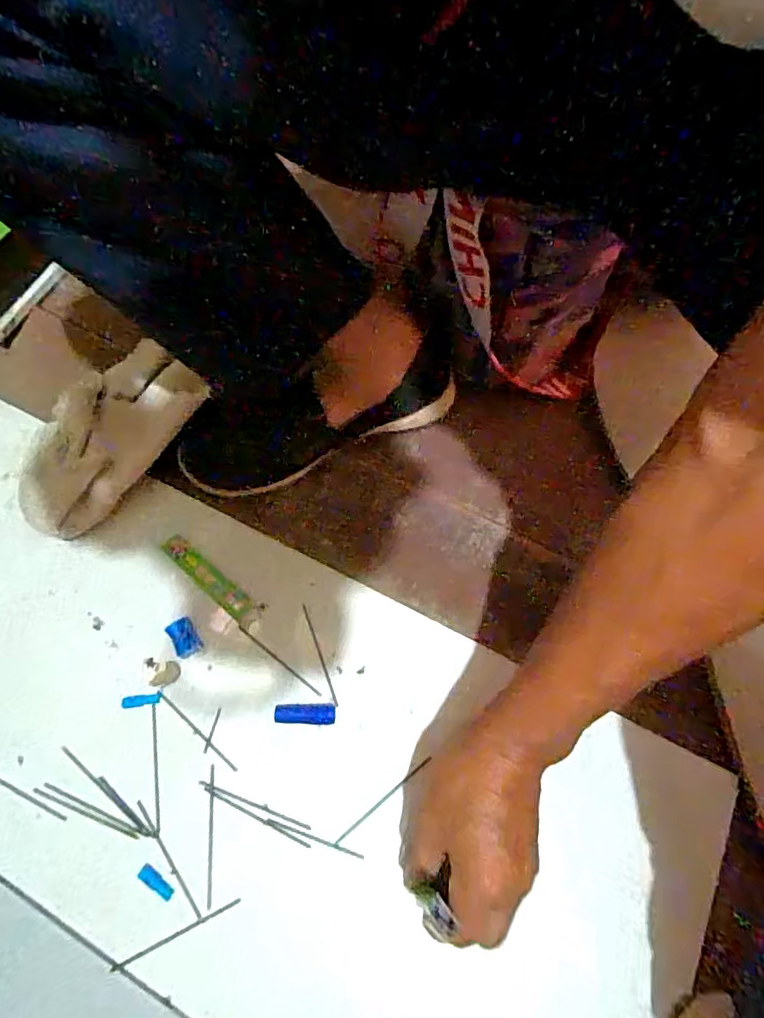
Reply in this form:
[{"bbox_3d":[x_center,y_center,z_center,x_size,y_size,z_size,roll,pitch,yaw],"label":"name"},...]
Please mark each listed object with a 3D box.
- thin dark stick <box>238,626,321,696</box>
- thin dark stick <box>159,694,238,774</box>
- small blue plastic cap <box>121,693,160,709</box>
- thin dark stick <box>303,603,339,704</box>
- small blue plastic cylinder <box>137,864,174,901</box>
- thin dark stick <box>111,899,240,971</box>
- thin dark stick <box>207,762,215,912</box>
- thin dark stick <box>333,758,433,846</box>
[{"bbox_3d":[-0.085,0.124,0.463,0.088,0.004,0.004,35,70,14],"label":"thin dark stick"},{"bbox_3d":[-0.144,0.173,0.440,0.085,0.004,0.004,37,70,15],"label":"thin dark stick"},{"bbox_3d":[-0.191,0.152,0.448,0.028,0.004,0.009,-10,66,-5],"label":"small blue plastic cap"},{"bbox_3d":[-0.052,0.119,0.467,0.004,0.004,0.087,-18,67,-9],"label":"thin dark stick"},{"bbox_3d":[-0.158,0.260,0.394,0.029,0.005,0.009,32,69,13],"label":"small blue plastic cylinder"},{"bbox_3d":[-0.139,0.288,0.384,0.086,0.006,0.004,-24,68,-11],"label":"thin dark stick"},{"bbox_3d":[-0.124,0.235,0.408,0.004,0.004,0.090,-5,66,-3],"label":"thin dark stick"},{"bbox_3d":[0.000,0.215,0.417,0.086,0.004,0.004,-36,71,-16],"label":"thin dark stick"}]

